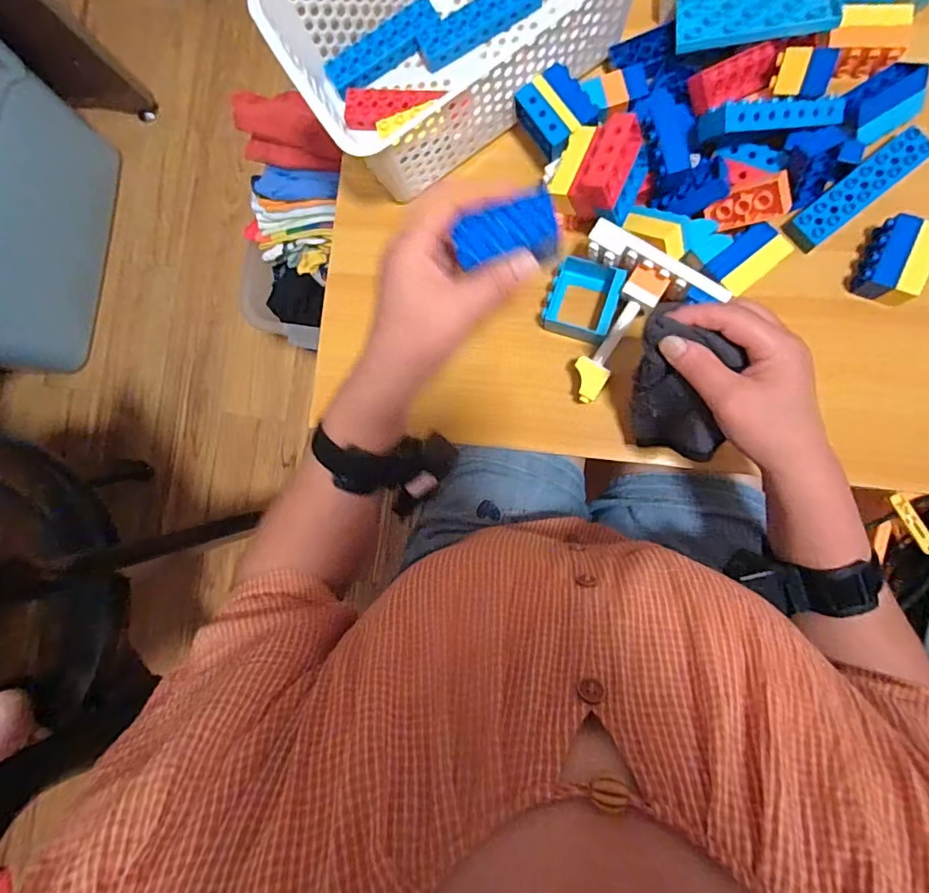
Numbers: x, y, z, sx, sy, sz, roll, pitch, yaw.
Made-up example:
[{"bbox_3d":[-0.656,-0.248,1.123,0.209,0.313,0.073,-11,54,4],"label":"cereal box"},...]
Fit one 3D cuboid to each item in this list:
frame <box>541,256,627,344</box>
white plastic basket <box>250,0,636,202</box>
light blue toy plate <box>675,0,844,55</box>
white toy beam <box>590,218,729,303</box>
[{"bbox_3d":[0.111,-0.139,0.476,0.064,0.026,0.071,20,91,9],"label":"frame"},{"bbox_3d":[-0.010,-0.395,0.470,0.303,0.108,0.203,-33,83,6],"label":"white plastic basket"},{"bbox_3d":[0.255,-0.382,0.447,0.127,0.007,0.061,2,80,18],"label":"light blue toy plate"},{"bbox_3d":[0.165,-0.155,0.437,0.123,0.021,0.025,30,93,9],"label":"white toy beam"}]

